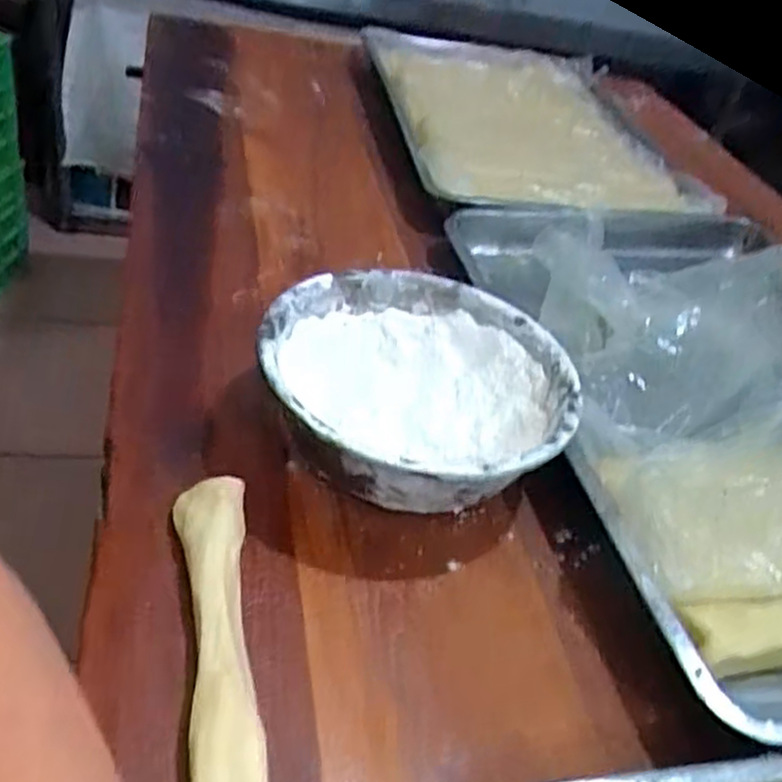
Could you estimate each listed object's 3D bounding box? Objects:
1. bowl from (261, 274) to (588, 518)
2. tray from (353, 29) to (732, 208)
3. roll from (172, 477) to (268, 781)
[{"bbox_3d":[0.019,0.000,0.572,0.212,0.089,0.218,9,38,-7],"label":"bowl"},{"bbox_3d":[0.193,-0.414,1.138,0.395,0.038,0.665,4,39,-14],"label":"tray"},{"bbox_3d":[-0.091,0.151,0.420,0.042,0.042,0.260,0,40,-18],"label":"roll"}]

